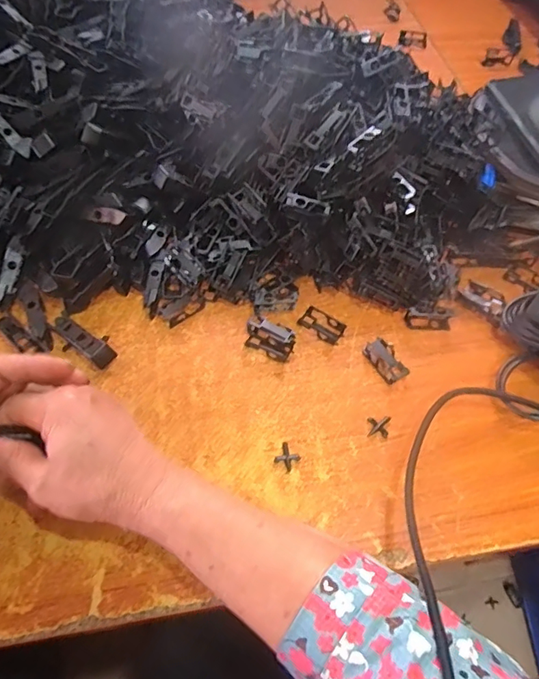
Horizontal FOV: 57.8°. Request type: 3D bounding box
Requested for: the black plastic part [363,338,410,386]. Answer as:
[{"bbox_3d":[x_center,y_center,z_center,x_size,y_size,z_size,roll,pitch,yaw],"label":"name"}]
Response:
[{"bbox_3d":[0.097,0.017,0.403,0.023,0.010,0.038,-25,61,-18],"label":"black plastic part"}]

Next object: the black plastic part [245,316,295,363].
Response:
[{"bbox_3d":[0.000,-0.001,0.409,0.043,0.010,0.027,25,59,14],"label":"black plastic part"}]

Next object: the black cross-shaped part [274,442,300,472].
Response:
[{"bbox_3d":[0.013,0.087,0.361,0.017,0.004,0.017,36,62,19],"label":"black cross-shaped part"}]

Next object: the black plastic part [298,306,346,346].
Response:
[{"bbox_3d":[0.046,-0.013,0.421,0.038,0.006,0.021,33,61,18],"label":"black plastic part"}]

